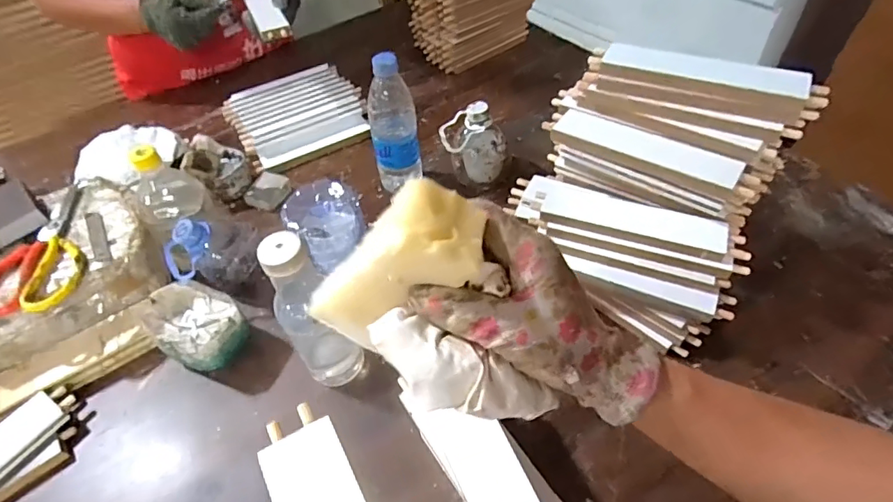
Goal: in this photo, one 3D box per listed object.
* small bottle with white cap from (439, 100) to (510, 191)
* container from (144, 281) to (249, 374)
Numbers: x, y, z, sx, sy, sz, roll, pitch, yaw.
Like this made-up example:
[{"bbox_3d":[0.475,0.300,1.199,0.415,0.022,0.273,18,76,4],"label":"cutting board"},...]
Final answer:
[{"bbox_3d":[0.043,-0.158,0.744,0.099,0.113,0.070,0,51,5],"label":"small bottle with white cap"},{"bbox_3d":[-0.291,0.094,0.590,0.111,0.067,0.086,27,58,24],"label":"container"}]

